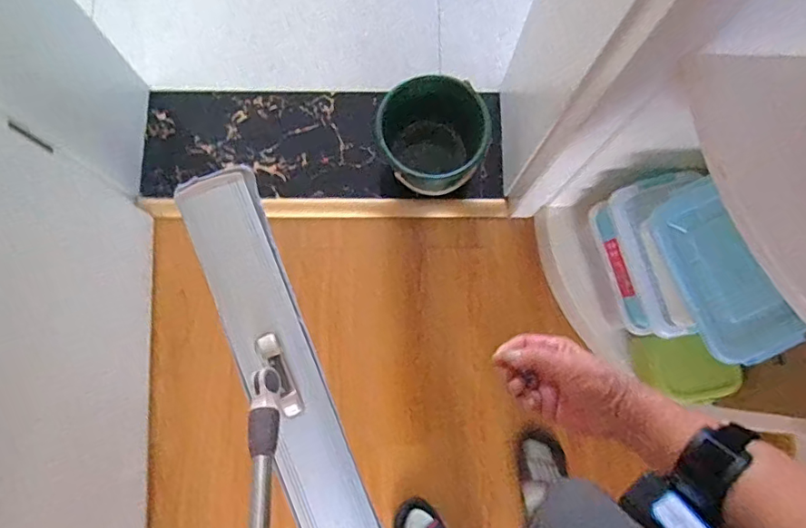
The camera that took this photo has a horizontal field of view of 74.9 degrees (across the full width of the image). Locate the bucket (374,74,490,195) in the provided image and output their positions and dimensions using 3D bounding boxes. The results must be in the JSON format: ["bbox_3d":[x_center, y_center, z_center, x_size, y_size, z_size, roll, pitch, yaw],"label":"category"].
[{"bbox_3d":[0.053,-0.256,1.059,0.196,0.179,0.209,0,79,0],"label":"bucket"}]

